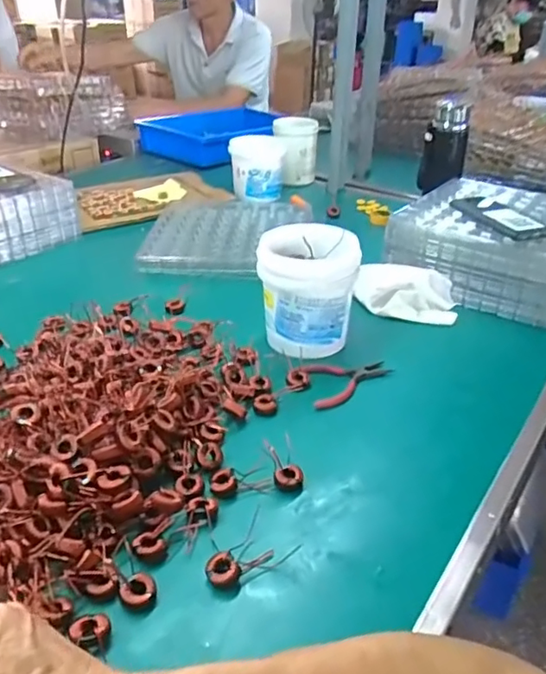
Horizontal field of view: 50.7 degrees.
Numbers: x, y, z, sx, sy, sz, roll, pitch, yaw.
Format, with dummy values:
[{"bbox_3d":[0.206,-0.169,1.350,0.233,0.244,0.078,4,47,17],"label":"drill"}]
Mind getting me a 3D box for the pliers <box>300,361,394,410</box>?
[{"bbox_3d":[0.087,0.047,0.688,0.119,0.011,0.069,-15,34,-24],"label":"pliers"}]

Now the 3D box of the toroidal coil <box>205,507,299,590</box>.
[{"bbox_3d":[-0.026,0.173,0.478,0.073,0.016,0.056,-19,36,-30],"label":"toroidal coil"}]

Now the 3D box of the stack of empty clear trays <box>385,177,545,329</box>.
[{"bbox_3d":[0.372,-0.147,0.925,0.294,0.117,0.279,24,38,33],"label":"stack of empty clear trays"}]

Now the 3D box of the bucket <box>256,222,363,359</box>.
[{"bbox_3d":[0.043,-0.056,0.735,0.122,0.138,0.122,1,31,0],"label":"bucket"}]

